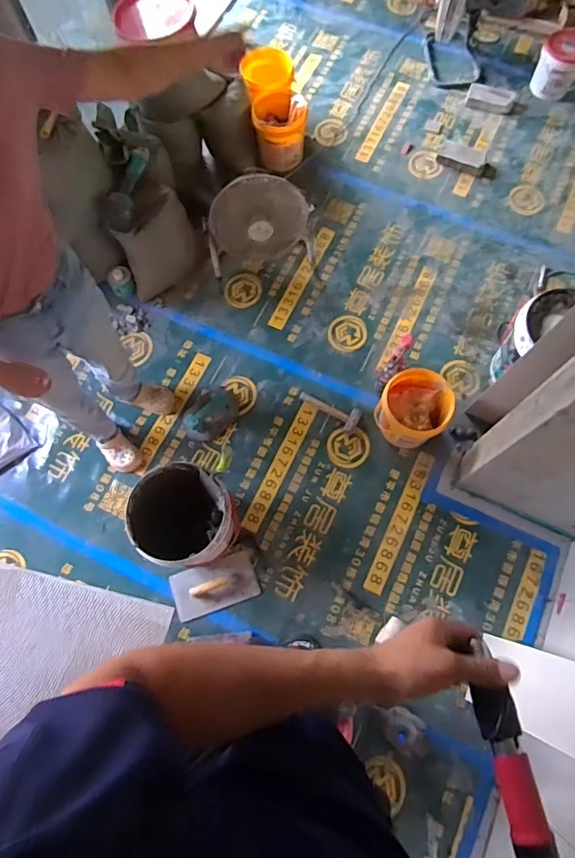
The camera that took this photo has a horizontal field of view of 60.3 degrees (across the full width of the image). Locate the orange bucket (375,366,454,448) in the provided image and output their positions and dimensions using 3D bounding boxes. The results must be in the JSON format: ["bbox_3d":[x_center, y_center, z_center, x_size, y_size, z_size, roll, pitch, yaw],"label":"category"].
[{"bbox_3d":[0.466,-0.070,1.840,0.252,0.209,0.255,0,72,1],"label":"orange bucket"}]

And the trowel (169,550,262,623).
[{"bbox_3d":[-0.253,0.550,1.742,0.291,0.055,0.168,-19,72,-6],"label":"trowel"}]

